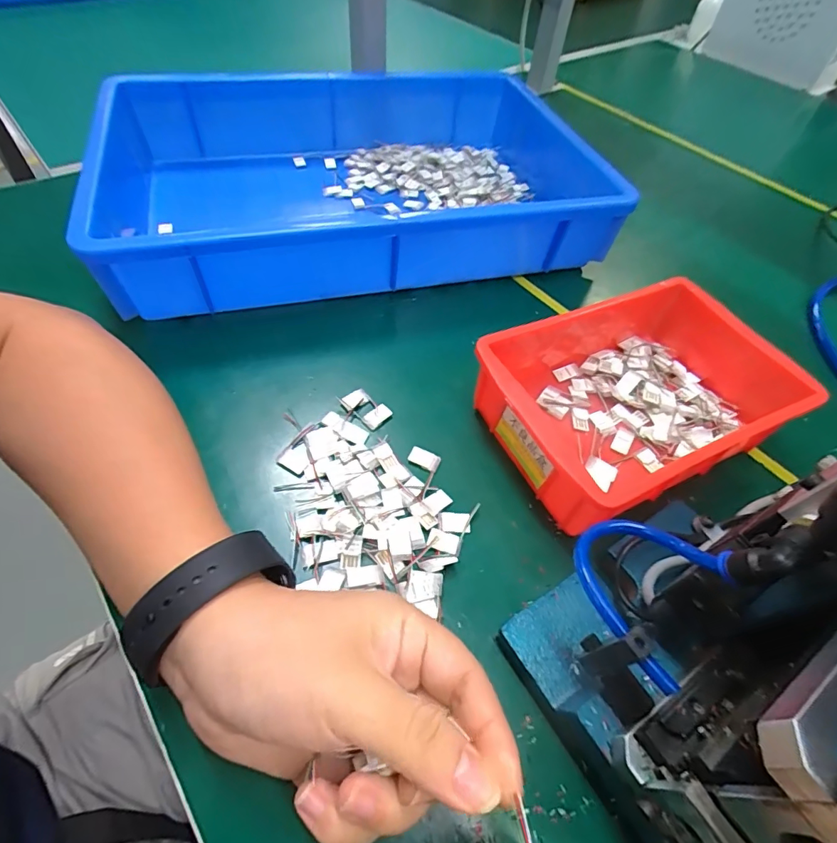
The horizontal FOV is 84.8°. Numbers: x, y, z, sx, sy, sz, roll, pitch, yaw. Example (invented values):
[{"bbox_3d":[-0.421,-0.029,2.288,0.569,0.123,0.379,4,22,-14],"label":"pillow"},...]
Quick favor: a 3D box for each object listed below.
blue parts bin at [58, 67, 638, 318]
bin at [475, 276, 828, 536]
[{"bbox_3d":[-0.046,-0.228,0.429,0.439,0.097,0.262,-14,56,-12],"label":"blue parts bin"},{"bbox_3d":[0.155,-0.026,0.315,0.216,0.051,0.132,-18,58,-17],"label":"bin"}]

